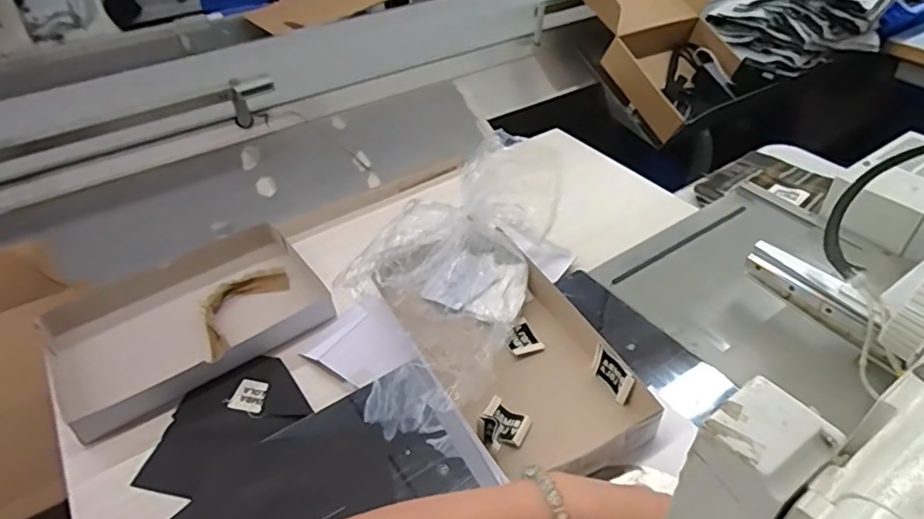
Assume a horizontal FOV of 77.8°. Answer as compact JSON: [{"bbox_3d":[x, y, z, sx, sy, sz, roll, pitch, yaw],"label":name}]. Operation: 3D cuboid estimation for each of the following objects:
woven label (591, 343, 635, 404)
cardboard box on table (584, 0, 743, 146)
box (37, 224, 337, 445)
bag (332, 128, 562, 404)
[{"bbox_3d":[0.146,0.112,0.564,0.014,0.036,0.053,-19,45,-19],"label":"woven label"},{"bbox_3d":[0.483,-0.605,1.429,0.388,0.115,0.596,-23,82,-22],"label":"cardboard box on table"},{"bbox_3d":[-0.308,0.069,0.659,0.287,0.043,0.187,-31,46,-27],"label":"box"},{"bbox_3d":[-0.004,0.012,0.628,0.150,0.126,0.280,15,45,18],"label":"bag"}]

